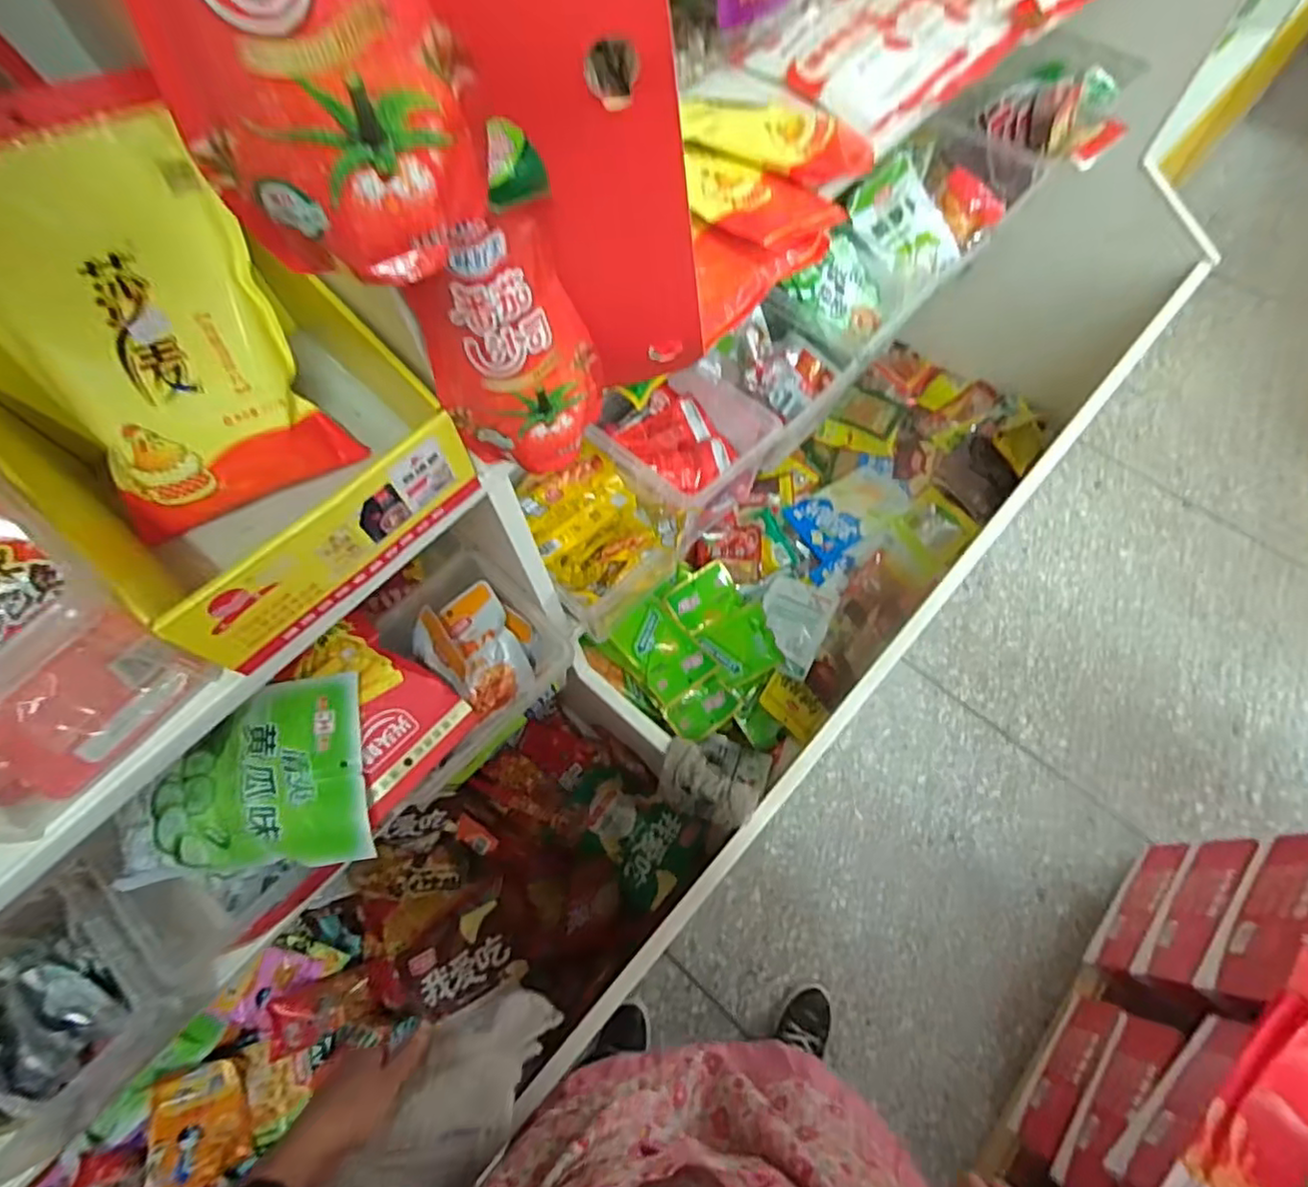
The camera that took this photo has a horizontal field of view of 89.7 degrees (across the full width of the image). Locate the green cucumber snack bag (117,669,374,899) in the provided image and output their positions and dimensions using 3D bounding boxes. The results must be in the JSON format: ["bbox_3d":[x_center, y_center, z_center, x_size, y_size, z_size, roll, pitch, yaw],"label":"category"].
[{"bbox_3d":[-0.344,0.159,0.544,0.208,0.047,0.148,-11,65,-3],"label":"green cucumber snack bag"}]

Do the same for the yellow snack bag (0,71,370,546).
[{"bbox_3d":[-0.288,-0.151,0.377,0.136,0.212,0.025,-28,28,-14],"label":"yellow snack bag"}]

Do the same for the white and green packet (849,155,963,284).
[{"bbox_3d":[0.320,-0.466,0.835,0.103,0.011,0.139,-31,104,-1],"label":"white and green packet"}]

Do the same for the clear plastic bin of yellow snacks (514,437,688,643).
[{"bbox_3d":[-0.057,-0.064,0.701,0.152,0.106,0.163,-31,68,-11],"label":"clear plastic bin of yellow snacks"}]

